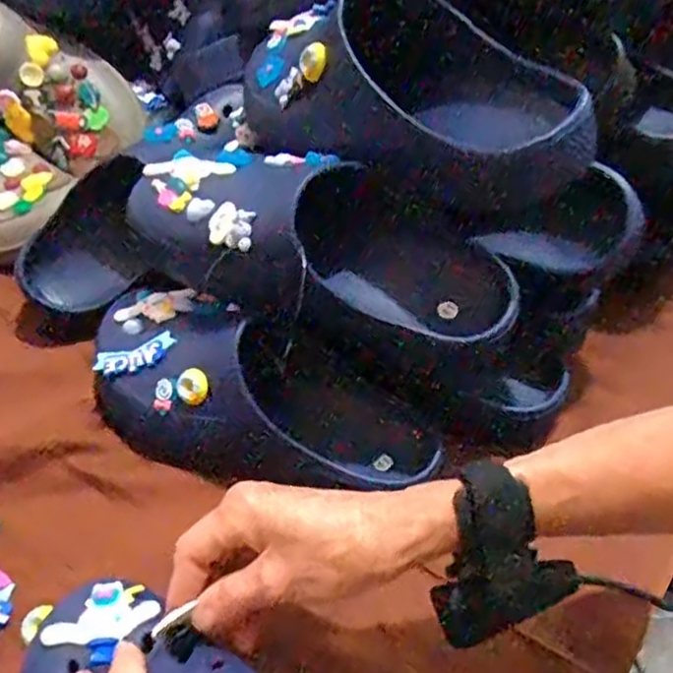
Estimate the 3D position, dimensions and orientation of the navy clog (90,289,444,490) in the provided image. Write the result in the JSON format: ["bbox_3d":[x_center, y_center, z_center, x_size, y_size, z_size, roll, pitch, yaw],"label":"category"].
[{"bbox_3d":[-0.058,0.037,0.473,0.260,0.097,0.112,21,51,18],"label":"navy clog"}]

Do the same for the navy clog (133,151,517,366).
[{"bbox_3d":[-0.014,-0.061,0.459,0.268,0.082,0.097,20,50,18],"label":"navy clog"}]

